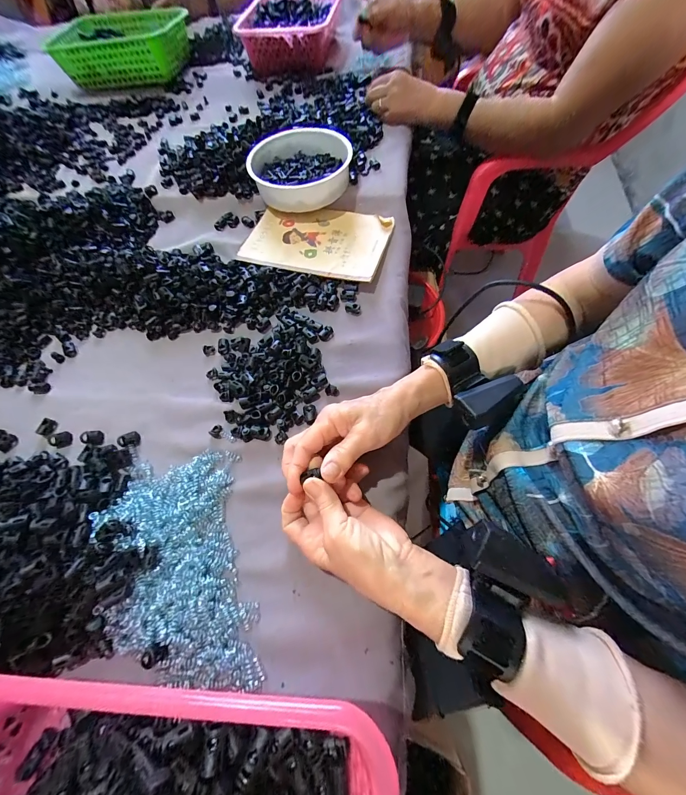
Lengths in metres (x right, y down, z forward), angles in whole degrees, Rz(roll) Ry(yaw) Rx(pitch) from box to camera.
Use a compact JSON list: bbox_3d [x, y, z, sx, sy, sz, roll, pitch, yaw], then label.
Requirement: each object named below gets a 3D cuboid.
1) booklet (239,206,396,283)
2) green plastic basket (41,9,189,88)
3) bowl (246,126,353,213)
[{"bbox_3d":[-0.040,-0.240,0.463,0.209,0.007,0.137,11,65,8],"label":"booklet"},{"bbox_3d":[-0.512,-0.826,0.721,0.259,0.086,0.260,6,66,6],"label":"green plastic basket"},{"bbox_3d":[-0.067,-0.370,0.500,0.156,0.048,0.170,-1,64,3],"label":"bowl"}]

